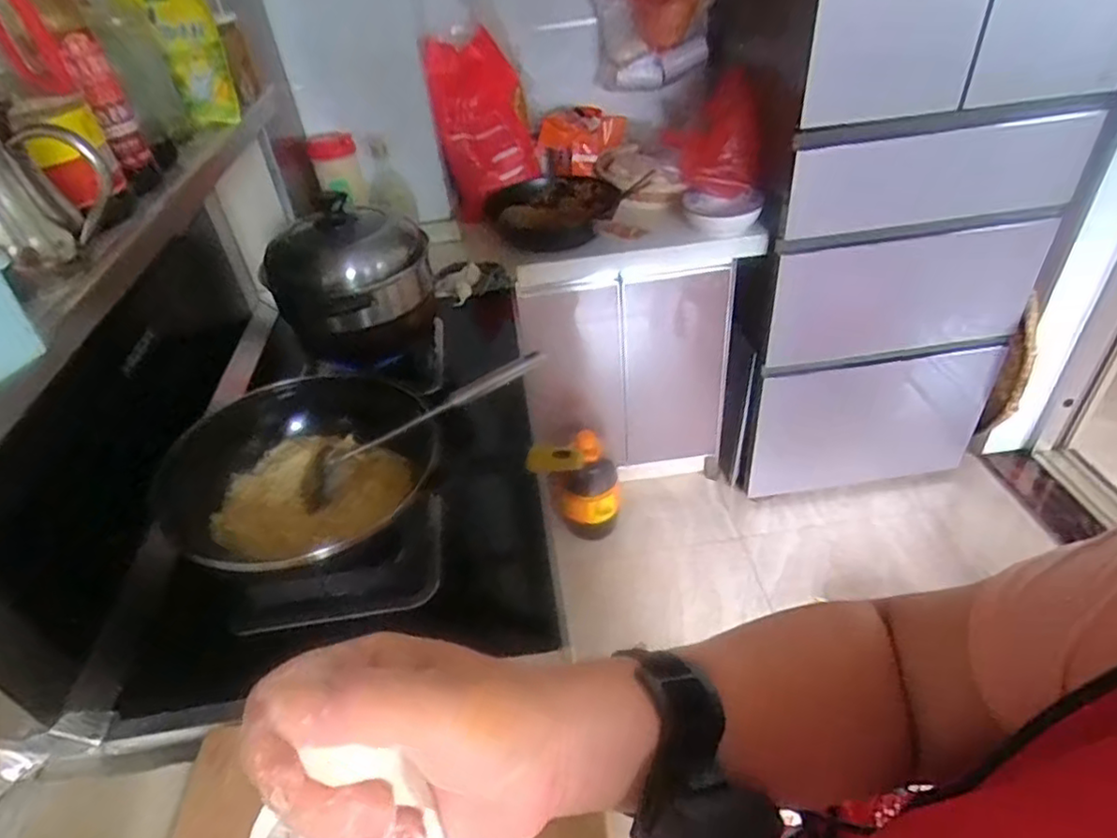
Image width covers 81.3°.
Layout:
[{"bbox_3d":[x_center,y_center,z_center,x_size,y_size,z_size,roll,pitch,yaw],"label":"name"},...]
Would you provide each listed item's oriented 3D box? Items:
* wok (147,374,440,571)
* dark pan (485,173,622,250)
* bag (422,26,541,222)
[{"bbox_3d":[-0.319,0.073,0.795,0.262,0.122,0.283,2,40,10],"label":"wok"},{"bbox_3d":[-0.025,-0.511,1.576,0.332,0.094,0.339,-4,39,3],"label":"dark pan"},{"bbox_3d":[-0.184,-0.733,1.632,0.238,0.394,0.124,-11,39,-5],"label":"bag"}]

